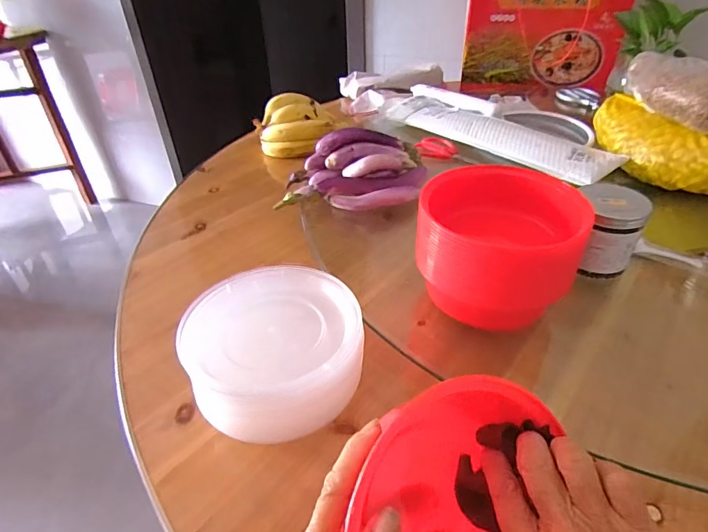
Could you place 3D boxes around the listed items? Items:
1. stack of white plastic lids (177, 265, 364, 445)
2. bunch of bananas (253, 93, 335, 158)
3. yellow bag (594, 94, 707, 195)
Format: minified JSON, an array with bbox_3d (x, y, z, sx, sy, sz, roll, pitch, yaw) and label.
[{"bbox_3d":[-0.080,0.088,0.457,0.184,0.076,0.176,16,42,22],"label":"stack of white plastic lids"},{"bbox_3d":[-0.129,-0.310,0.954,0.170,0.091,0.158,-7,39,-5],"label":"bunch of bananas"},{"bbox_3d":[0.509,-0.195,0.713,0.101,0.088,0.264,-28,45,-28],"label":"yellow bag"}]

